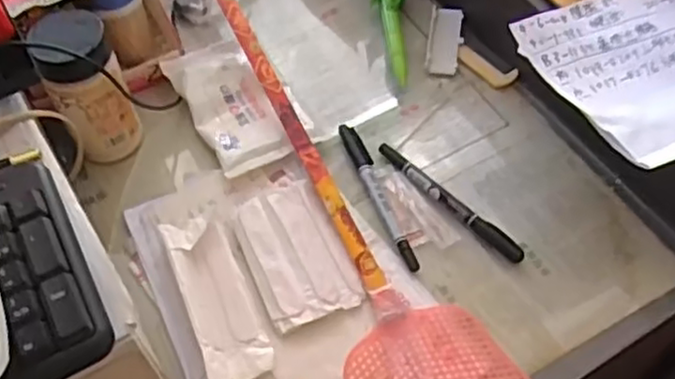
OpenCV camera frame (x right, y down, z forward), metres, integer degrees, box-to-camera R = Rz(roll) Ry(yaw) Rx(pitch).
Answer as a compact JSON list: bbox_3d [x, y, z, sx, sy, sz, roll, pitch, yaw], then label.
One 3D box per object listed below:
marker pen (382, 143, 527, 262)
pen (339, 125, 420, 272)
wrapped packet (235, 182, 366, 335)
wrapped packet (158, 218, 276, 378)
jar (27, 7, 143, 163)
[{"bbox_3d":[0.083,0.009,0.533,0.136,0.011,0.016,39,63,21],"label":"marker pen"},{"bbox_3d":[0.032,0.002,0.534,0.016,0.008,0.134,-17,59,-14],"label":"pen"},{"bbox_3d":[-0.030,0.044,0.498,0.066,0.013,0.103,-21,59,-16],"label":"wrapped packet"},{"bbox_3d":[-0.079,0.070,0.472,0.043,0.015,0.118,-18,59,-14],"label":"wrapped packet"},{"bbox_3d":[-0.180,-0.071,0.518,0.053,0.129,0.045,-17,59,-14],"label":"jar"}]

